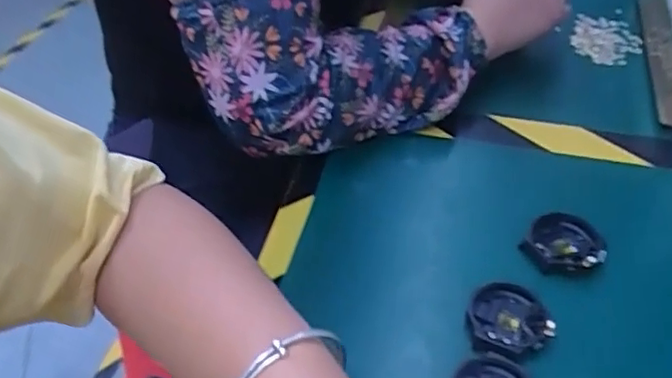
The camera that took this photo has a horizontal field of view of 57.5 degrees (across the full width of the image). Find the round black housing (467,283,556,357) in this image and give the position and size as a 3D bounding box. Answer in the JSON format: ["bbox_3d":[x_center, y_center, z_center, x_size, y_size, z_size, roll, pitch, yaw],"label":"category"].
[{"bbox_3d":[0.103,0.079,0.376,0.047,0.009,0.048,1,43,-1],"label":"round black housing"}]

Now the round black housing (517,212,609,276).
[{"bbox_3d":[0.158,0.039,0.422,0.049,0.013,0.048,1,43,-1],"label":"round black housing"}]

